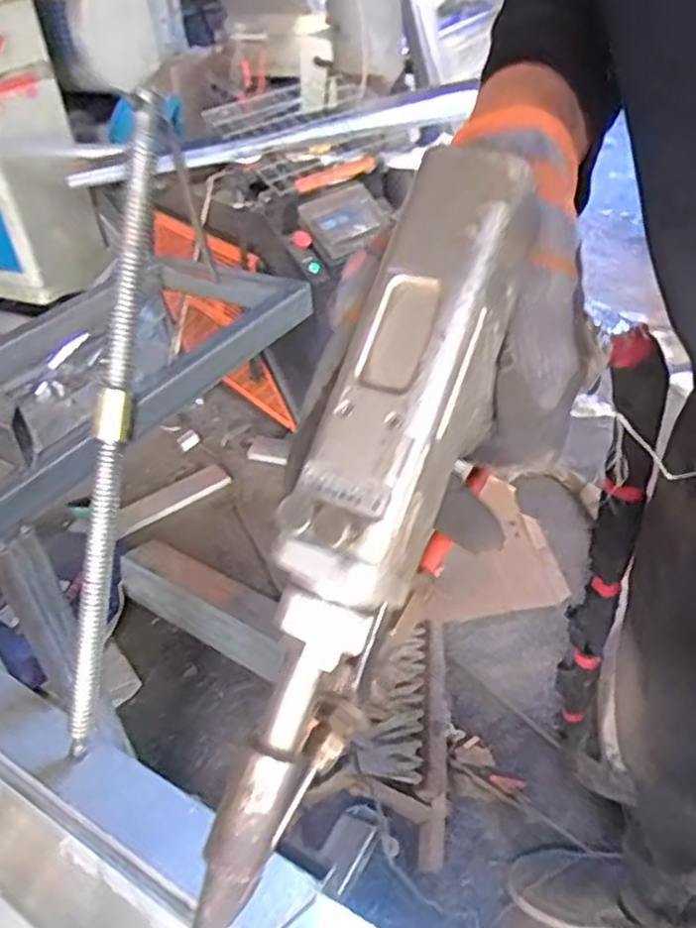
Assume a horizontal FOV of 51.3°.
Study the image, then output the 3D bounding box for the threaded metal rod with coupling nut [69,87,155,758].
[{"bbox_3d":[-0.105,-0.010,0.318,0.014,0.286,0.010,10,6,20],"label":"threaded metal rod with coupling nut"}]

